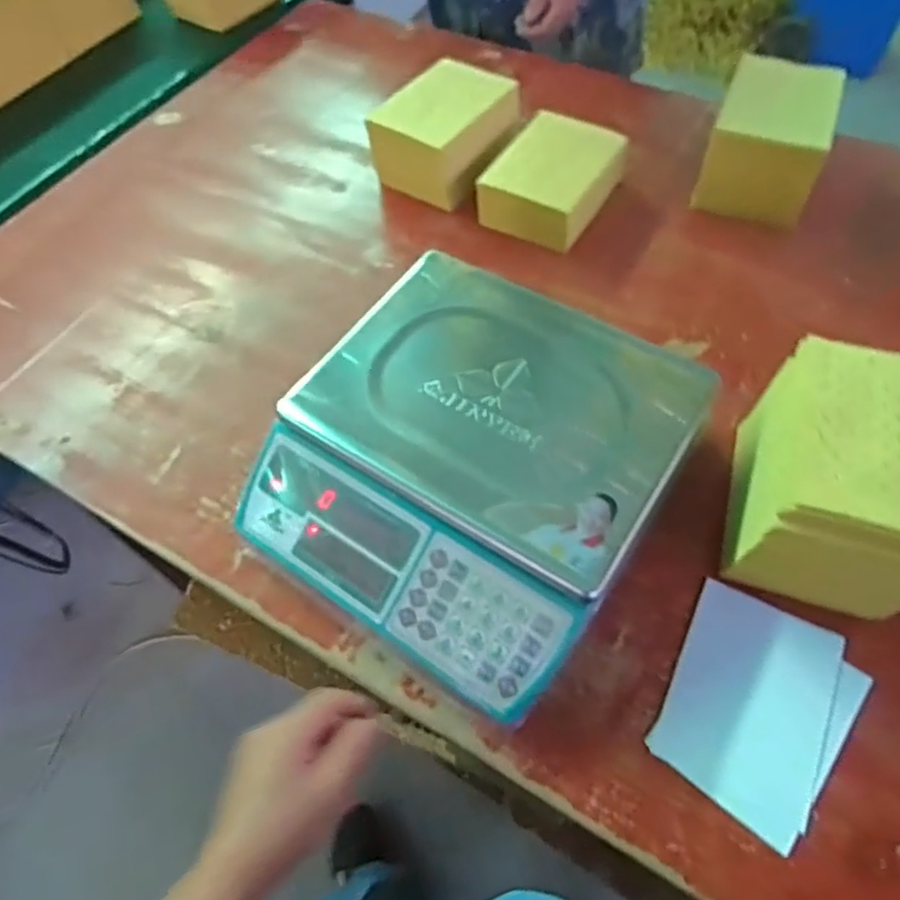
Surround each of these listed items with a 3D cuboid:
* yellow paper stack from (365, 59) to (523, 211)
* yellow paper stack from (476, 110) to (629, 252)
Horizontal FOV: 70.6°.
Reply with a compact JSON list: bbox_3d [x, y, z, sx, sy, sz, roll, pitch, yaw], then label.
[{"bbox_3d":[-0.006,-0.395,0.791,0.128,0.082,0.162,32,66,20],"label":"yellow paper stack"},{"bbox_3d":[0.126,-0.325,0.762,0.126,0.069,0.171,25,64,17],"label":"yellow paper stack"}]

